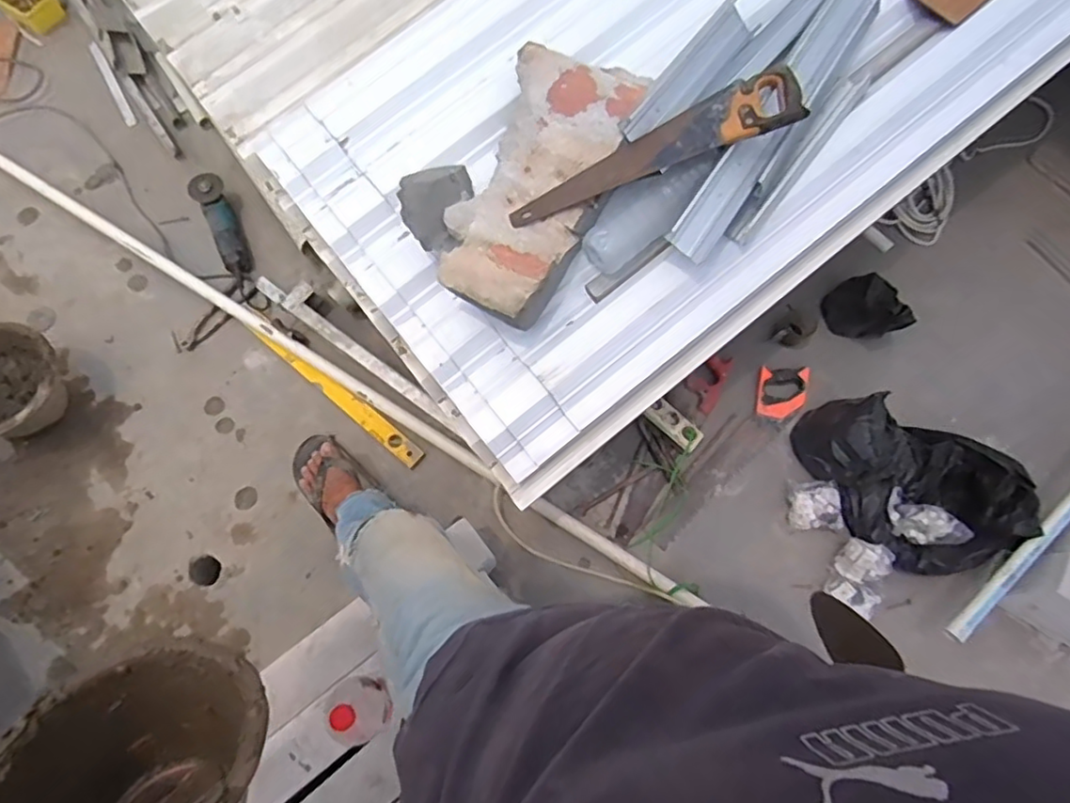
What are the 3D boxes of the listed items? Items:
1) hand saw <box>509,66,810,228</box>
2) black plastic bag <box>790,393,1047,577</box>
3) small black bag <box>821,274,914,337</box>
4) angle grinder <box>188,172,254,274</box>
[{"bbox_3d":[0.198,-0.419,1.063,0.501,0.039,0.116,-23,74,10],"label":"hand saw"},{"bbox_3d":[0.794,0.156,1.353,0.293,0.186,0.433,-43,77,-16],"label":"black plastic bag"},{"bbox_3d":[0.778,-0.228,1.470,0.129,0.167,0.169,-23,73,-11],"label":"small black bag"},{"bbox_3d":[-0.779,-0.430,1.576,0.078,0.082,0.287,-23,89,-9],"label":"angle grinder"}]

